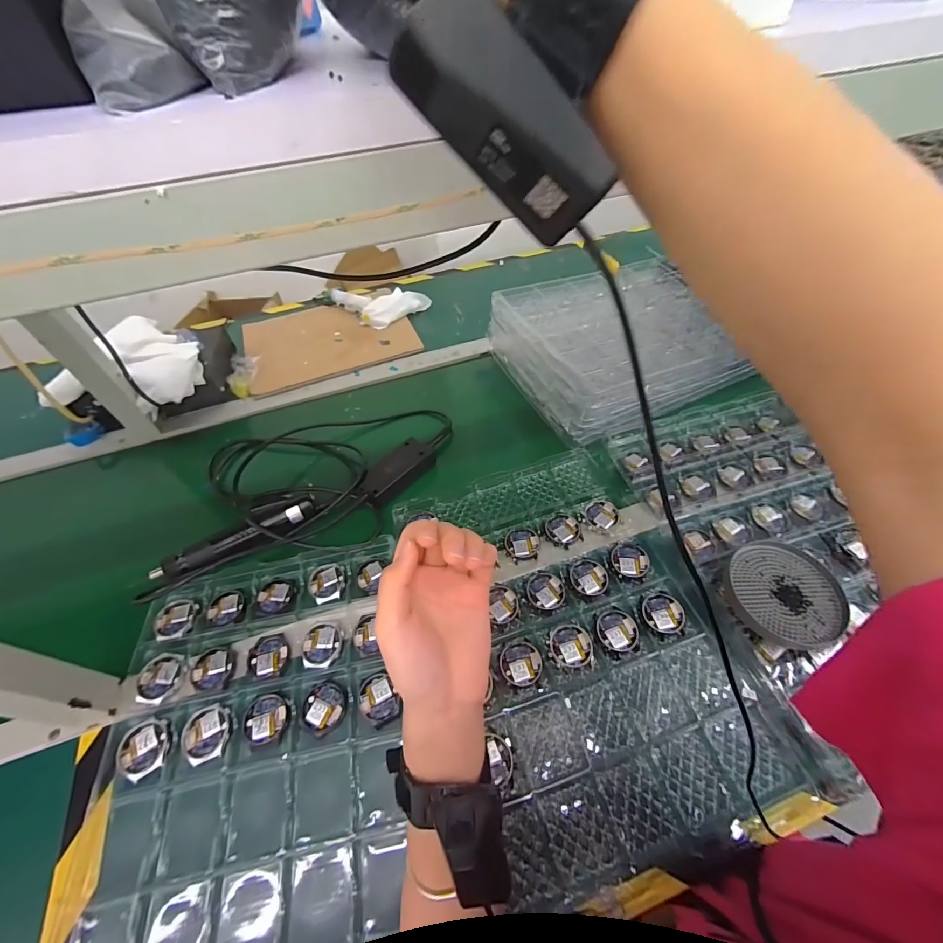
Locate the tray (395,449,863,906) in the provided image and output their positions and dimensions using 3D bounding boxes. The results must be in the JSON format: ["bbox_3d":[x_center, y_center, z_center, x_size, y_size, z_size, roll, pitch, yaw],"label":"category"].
[{"bbox_3d":[0.122,0.165,0.482,0.294,0.017,0.430,-16,53,-8],"label":"tray"}]

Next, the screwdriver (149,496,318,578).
[{"bbox_3d":[-0.314,0.087,0.554,0.207,0.031,0.041,-27,55,-16],"label":"screwdriver"}]

